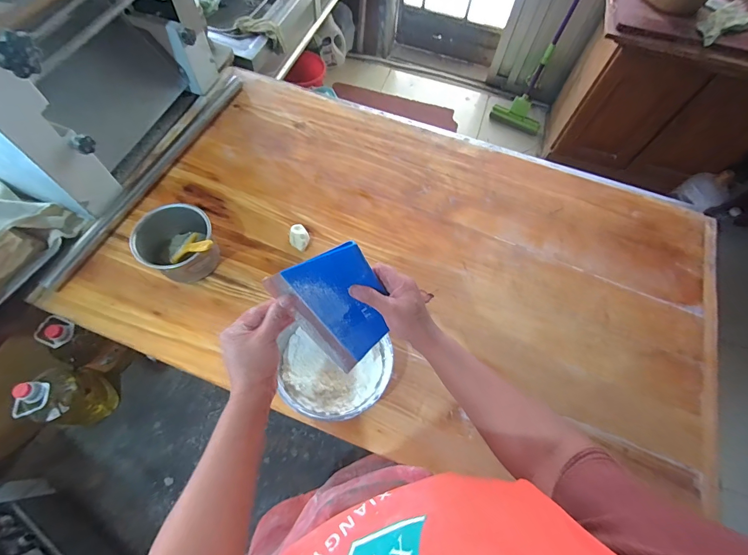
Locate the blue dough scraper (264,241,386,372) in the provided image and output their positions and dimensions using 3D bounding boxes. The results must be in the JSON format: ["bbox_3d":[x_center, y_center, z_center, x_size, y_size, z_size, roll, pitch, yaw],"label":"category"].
[{"bbox_3d":[-0.041,0.040,0.497,0.119,0.185,0.009,-34,33,-1],"label":"blue dough scraper"}]

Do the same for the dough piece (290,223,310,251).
[{"bbox_3d":[-0.157,-0.085,0.766,0.038,0.032,0.057,-3,64,-5],"label":"dough piece"}]

